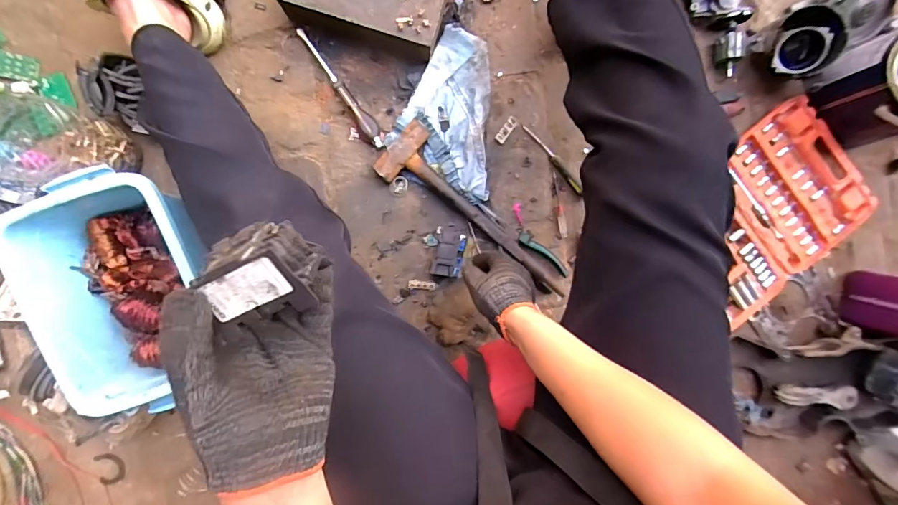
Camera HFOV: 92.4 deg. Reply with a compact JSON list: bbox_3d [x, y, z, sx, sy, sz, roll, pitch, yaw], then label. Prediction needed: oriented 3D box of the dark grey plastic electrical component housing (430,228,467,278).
[{"bbox_3d":[0.001,0.001,0.675,0.042,0.044,0.074,14,95,-5],"label":"dark grey plastic electrical component housing"}]

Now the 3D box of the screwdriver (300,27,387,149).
[{"bbox_3d":[-0.157,-0.247,0.642,0.026,0.016,0.201,-33,97,0],"label":"screwdriver"}]

